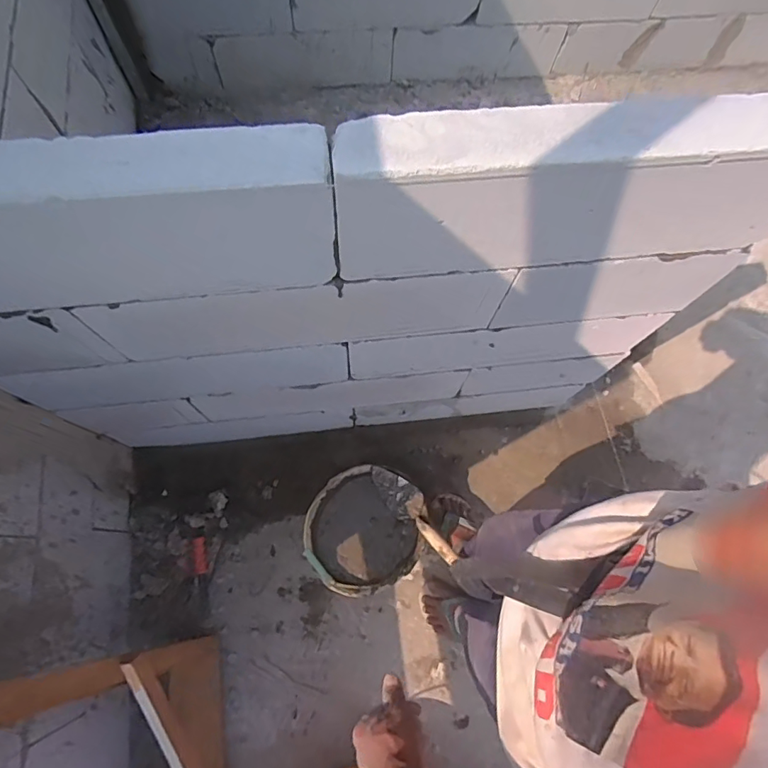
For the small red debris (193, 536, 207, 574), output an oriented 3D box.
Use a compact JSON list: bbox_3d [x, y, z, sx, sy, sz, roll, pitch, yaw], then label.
[{"bbox_3d":[-0.458,0.426,1.261,0.027,0.021,0.086,-8,72,-5],"label":"small red debris"}]

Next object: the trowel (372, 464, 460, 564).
[{"bbox_3d":[0.075,0.302,1.184,0.076,0.049,0.286,-36,76,-13],"label":"trowel"}]

